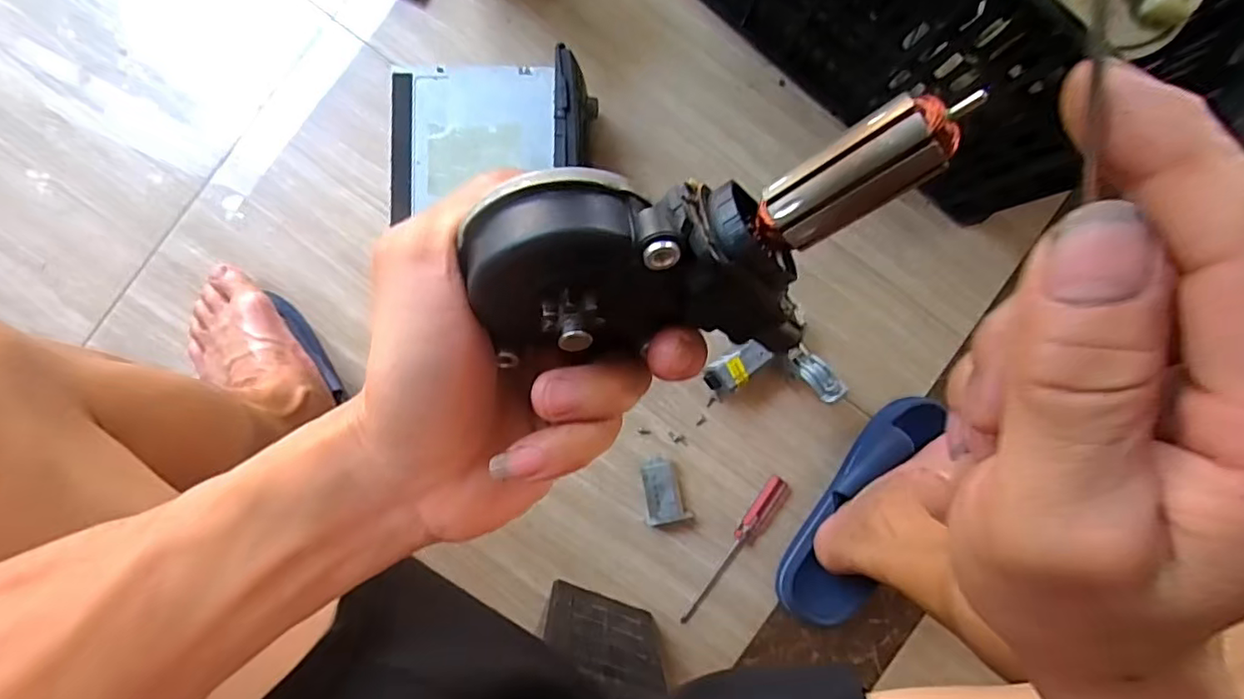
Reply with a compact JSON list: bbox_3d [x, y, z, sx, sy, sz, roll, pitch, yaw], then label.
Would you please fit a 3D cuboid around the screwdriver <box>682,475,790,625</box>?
[{"bbox_3d":[0.129,0.230,0.672,0.023,0.024,0.195,31,91,-3],"label":"screwdriver"}]

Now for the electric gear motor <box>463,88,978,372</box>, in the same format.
[{"bbox_3d":[0.023,-0.026,0.180,0.133,0.057,0.058,-12,93,11],"label":"electric gear motor"}]

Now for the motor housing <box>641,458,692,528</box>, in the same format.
[{"bbox_3d":[0.049,0.157,0.659,0.048,0.025,0.071,-5,92,-2],"label":"motor housing"}]

